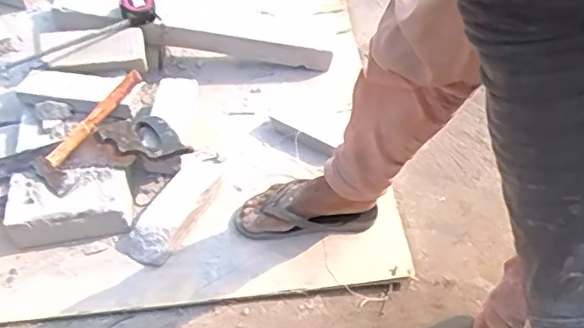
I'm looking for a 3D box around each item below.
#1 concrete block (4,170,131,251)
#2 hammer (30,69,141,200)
[{"bbox_3d":[-0.395,0.077,1.090,0.216,0.076,0.113,-3,49,-2],"label":"concrete block"},{"bbox_3d":[-0.369,-0.067,1.122,0.090,0.030,0.265,26,69,22],"label":"hammer"}]

